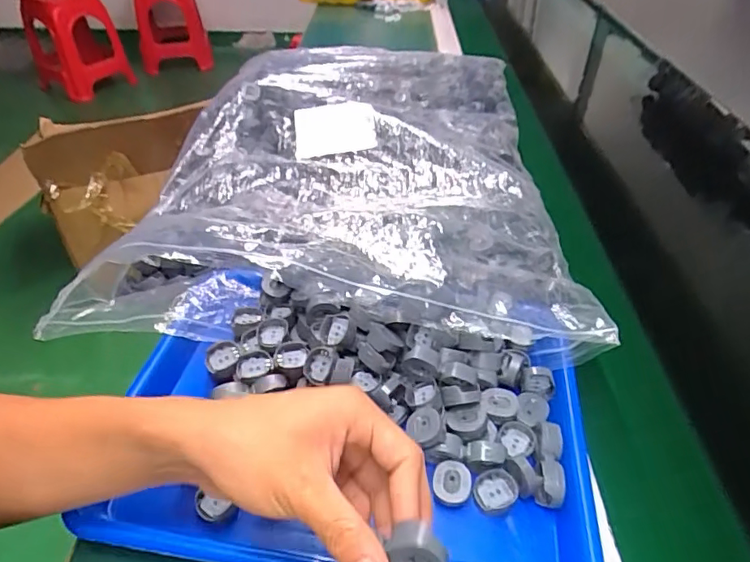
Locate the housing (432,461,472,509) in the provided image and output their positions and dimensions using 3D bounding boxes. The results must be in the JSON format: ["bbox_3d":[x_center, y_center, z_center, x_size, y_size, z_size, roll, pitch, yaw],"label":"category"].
[{"bbox_3d":[0.052,0.138,0.345,0.026,0.017,0.026,0,41,0],"label":"housing"}]

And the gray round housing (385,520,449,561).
[{"bbox_3d":[0.019,0.122,0.230,0.026,0.023,0.015,5,41,5],"label":"gray round housing"}]

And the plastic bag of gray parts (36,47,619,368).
[{"bbox_3d":[-0.027,-0.152,0.606,0.450,0.093,0.569,4,41,3],"label":"plastic bag of gray parts"}]

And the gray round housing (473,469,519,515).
[{"bbox_3d":[0.082,0.143,0.344,0.029,0.010,0.025,-14,61,-2],"label":"gray round housing"}]

